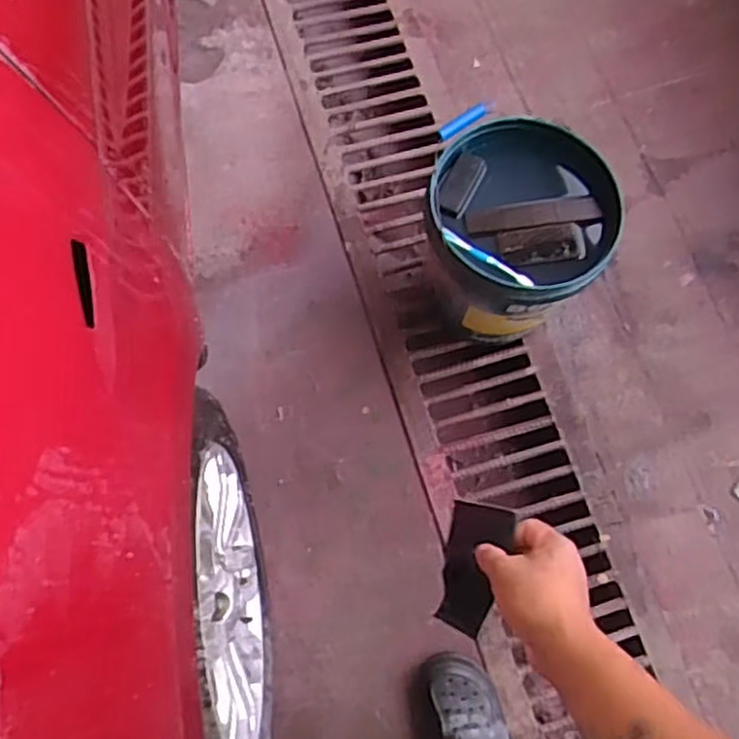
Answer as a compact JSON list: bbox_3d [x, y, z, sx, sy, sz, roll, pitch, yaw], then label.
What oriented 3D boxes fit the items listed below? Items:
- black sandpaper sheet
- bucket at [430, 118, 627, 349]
[{"bbox_3d":[0.093,0.179,0.652,0.061,0.014,0.113,11,86,45],"label":"black sandpaper sheet"},{"bbox_3d":[0.252,-0.230,1.242,0.322,0.292,0.299,0,74,0],"label":"bucket"}]

